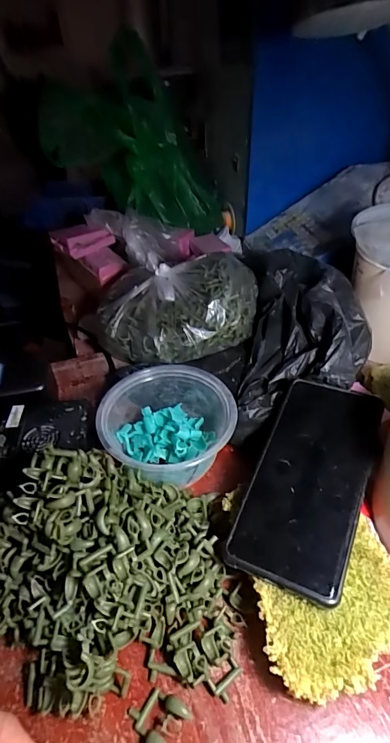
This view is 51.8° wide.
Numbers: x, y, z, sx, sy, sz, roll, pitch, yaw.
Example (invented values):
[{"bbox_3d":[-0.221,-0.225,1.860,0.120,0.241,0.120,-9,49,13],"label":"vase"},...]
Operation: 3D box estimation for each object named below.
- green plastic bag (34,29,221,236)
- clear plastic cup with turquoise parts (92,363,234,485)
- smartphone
[{"bbox_3d":[-0.101,-0.375,0.662,0.216,0.227,0.246,-29,47,-26],"label":"green plastic bag"},{"bbox_3d":[-0.022,0.052,0.353,0.113,0.052,0.108,-2,42,2],"label":"clear plastic cup with turquoise parts"},{"bbox_3d":[0.085,0.073,0.293,0.073,0.005,0.161,15,54,23],"label":"smartphone"}]

